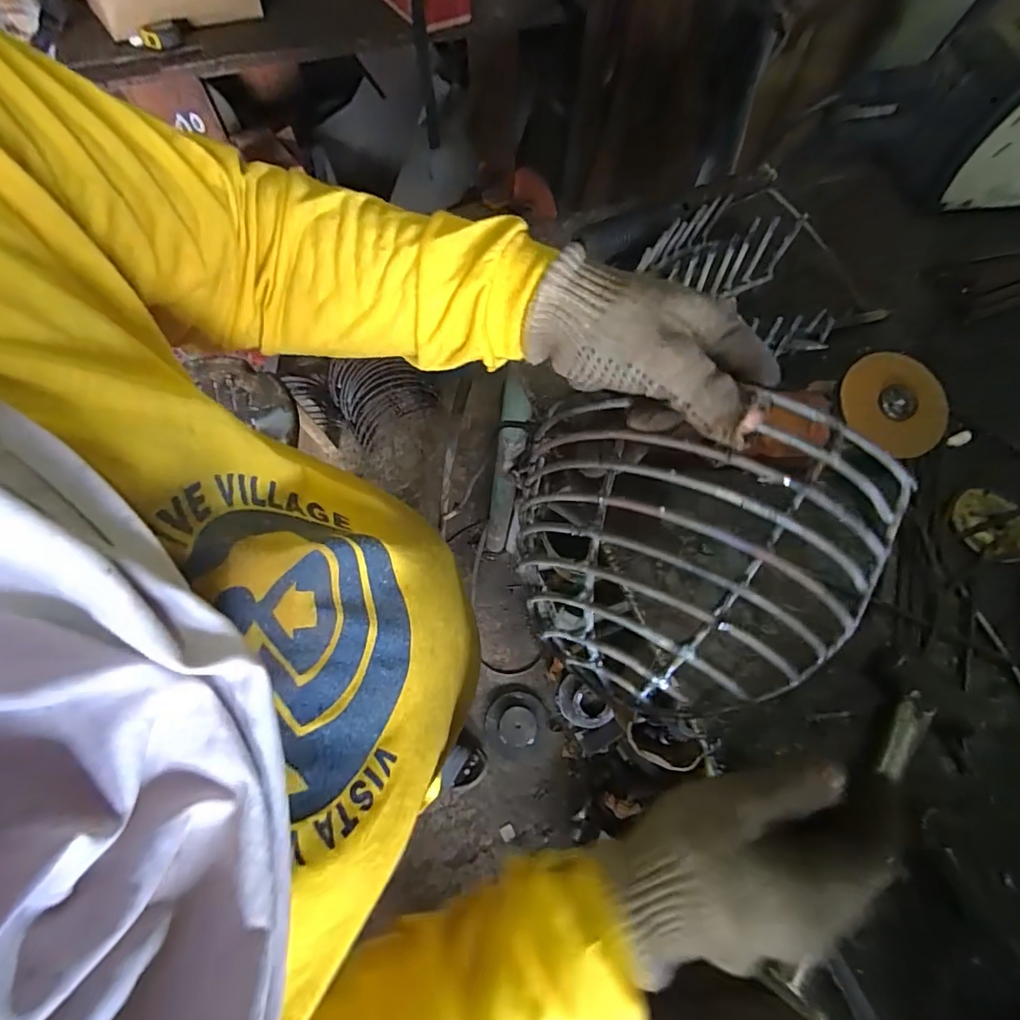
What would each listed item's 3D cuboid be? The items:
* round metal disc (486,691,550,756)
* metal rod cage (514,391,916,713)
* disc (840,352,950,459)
[{"bbox_3d":[0.019,0.493,1.212,0.145,0.032,0.132,1,66,-1],"label":"round metal disc"},{"bbox_3d":[0.100,0.027,0.296,0.198,0.116,0.154,15,66,6],"label":"metal rod cage"},{"bbox_3d":[0.318,-0.090,0.431,0.083,0.004,0.077,-1,79,5],"label":"disc"}]

